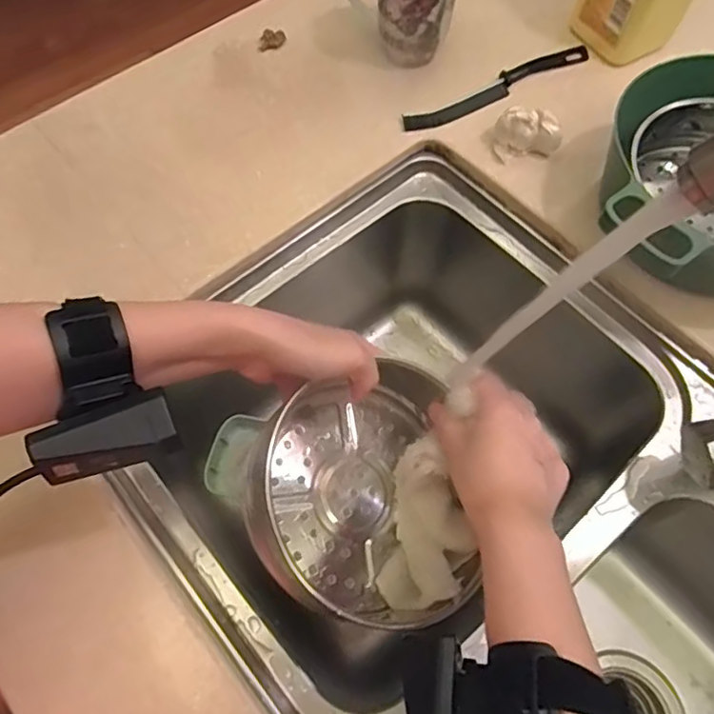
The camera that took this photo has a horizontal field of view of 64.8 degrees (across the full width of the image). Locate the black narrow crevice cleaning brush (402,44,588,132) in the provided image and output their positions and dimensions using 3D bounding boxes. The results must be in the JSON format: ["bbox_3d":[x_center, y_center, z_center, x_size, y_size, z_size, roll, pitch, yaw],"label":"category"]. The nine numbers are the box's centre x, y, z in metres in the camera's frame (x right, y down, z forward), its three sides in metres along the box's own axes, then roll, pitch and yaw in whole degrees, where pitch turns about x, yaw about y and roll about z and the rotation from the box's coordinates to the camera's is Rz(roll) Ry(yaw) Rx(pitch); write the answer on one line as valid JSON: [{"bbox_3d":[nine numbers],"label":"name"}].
[{"bbox_3d":[0.152,-0.283,0.590,0.232,0.009,0.028,-28,68,-14],"label":"black narrow crevice cleaning brush"}]

